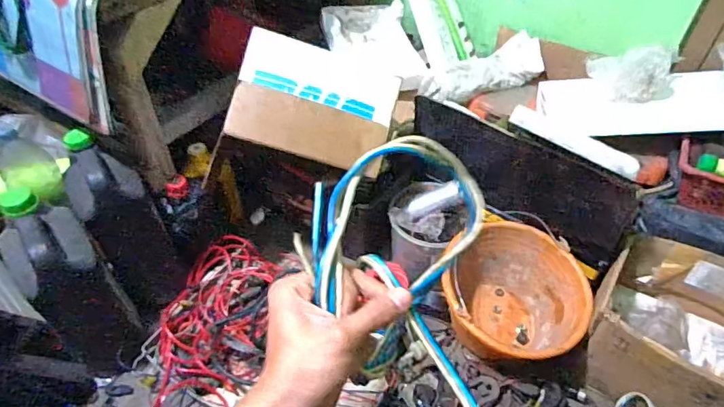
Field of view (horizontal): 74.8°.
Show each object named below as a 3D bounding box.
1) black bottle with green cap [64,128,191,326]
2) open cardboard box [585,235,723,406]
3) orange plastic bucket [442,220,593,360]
[{"bbox_3d":[-0.431,0.041,0.873,0.114,0.350,0.113,-31,28,-26],"label":"black bottle with green cap"},{"bbox_3d":[0.543,0.224,0.790,0.295,0.171,0.244,23,50,21],"label":"open cardboard box"},{"bbox_3d":[0.269,0.173,0.877,0.234,0.181,0.245,0,46,0],"label":"orange plastic bucket"}]

